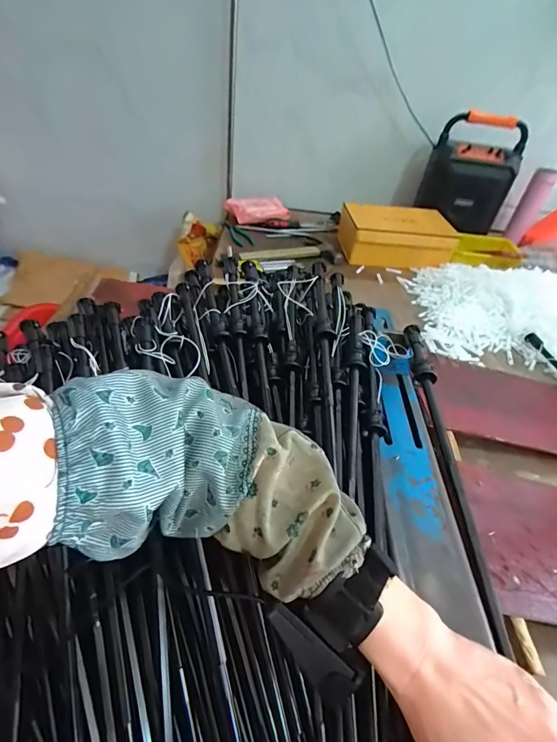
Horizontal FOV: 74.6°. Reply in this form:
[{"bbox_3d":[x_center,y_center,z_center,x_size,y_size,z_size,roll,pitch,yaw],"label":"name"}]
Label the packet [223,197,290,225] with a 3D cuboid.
[{"bbox_3d":[-0.065,-0.483,1.111,0.196,0.053,0.103,-2,44,-10],"label":"packet"}]

